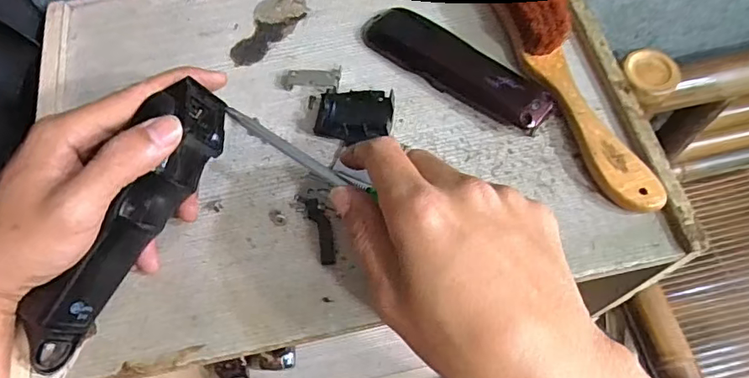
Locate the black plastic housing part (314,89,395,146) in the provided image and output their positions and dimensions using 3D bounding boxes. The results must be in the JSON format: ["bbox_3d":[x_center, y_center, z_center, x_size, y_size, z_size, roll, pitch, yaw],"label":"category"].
[{"bbox_3d":[-0.013,-0.049,0.346,0.050,0.012,0.036,4,63,6],"label":"black plastic housing part"}]

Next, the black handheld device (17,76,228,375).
[{"bbox_3d":[-0.140,0.020,0.292,0.029,0.043,0.175,28,81,17],"label":"black handheld device"}]

